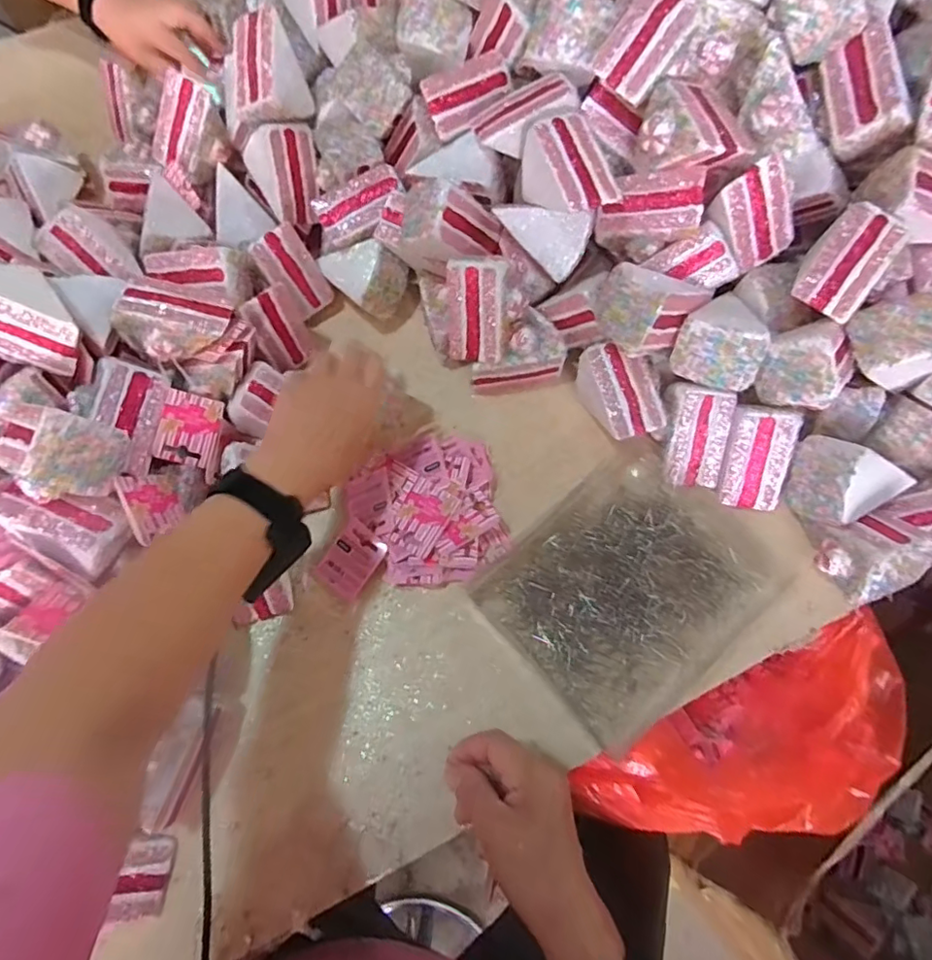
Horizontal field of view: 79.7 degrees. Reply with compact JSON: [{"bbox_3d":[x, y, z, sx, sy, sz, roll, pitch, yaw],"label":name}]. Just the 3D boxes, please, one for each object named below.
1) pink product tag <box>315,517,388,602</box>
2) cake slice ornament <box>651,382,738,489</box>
[{"bbox_3d":[-0.099,0.070,0.487,0.045,0.004,0.060,33,88,15],"label":"pink product tag"},{"bbox_3d":[0.204,-0.041,0.498,0.055,0.063,0.074,6,67,5],"label":"cake slice ornament"}]

